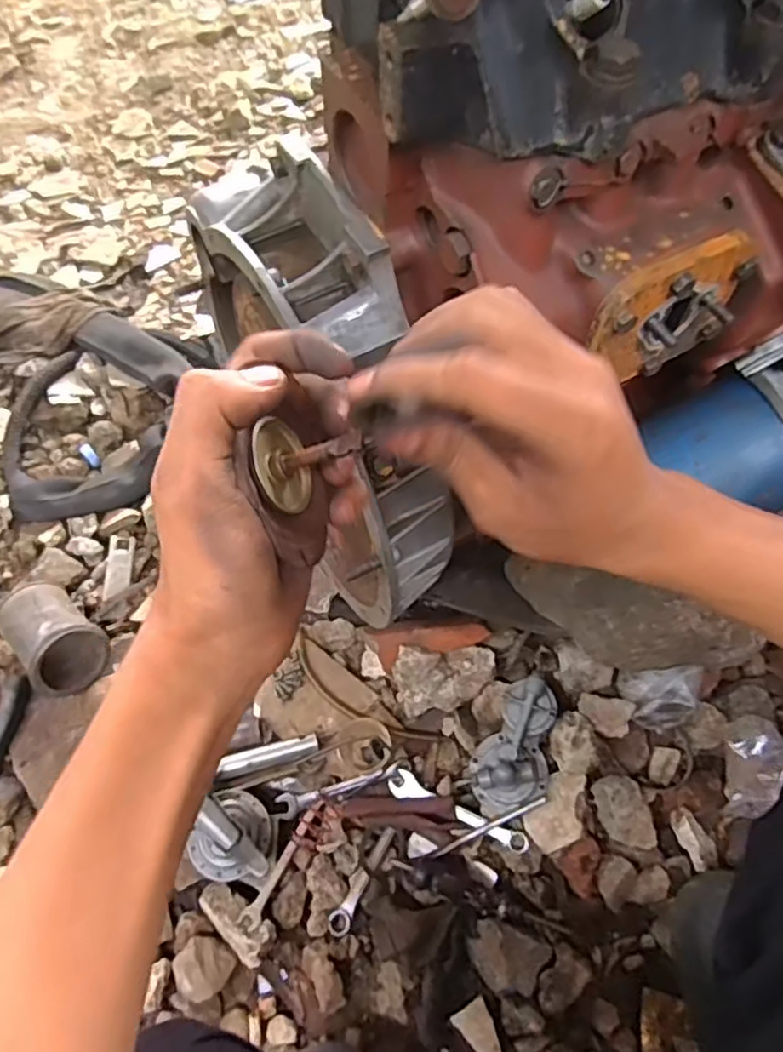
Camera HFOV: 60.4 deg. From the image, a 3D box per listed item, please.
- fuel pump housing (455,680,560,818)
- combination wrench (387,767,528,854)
[{"bbox_3d":[0.130,0.224,0.680,0.076,0.051,0.133,29,68,16],"label":"fuel pump housing"},{"bbox_3d":[0.066,0.285,0.674,0.145,0.014,0.028,23,67,14],"label":"combination wrench"}]

